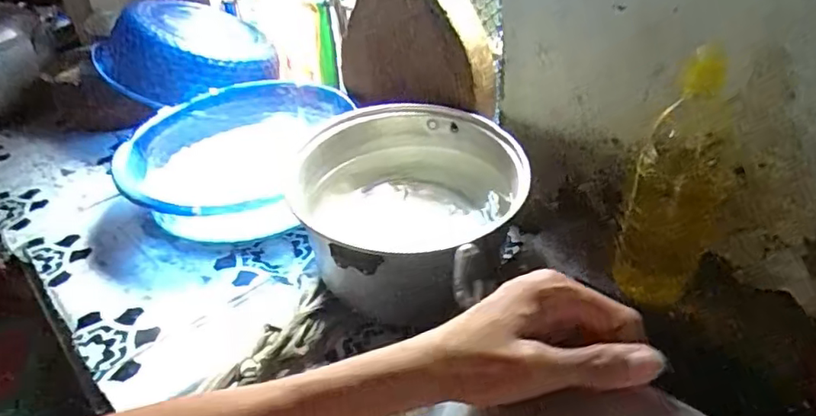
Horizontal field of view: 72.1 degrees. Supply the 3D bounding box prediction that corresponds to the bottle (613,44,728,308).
[{"bbox_3d":[0.262,-0.018,0.550,0.078,0.290,0.077,16,42,26],"label":"bottle"}]

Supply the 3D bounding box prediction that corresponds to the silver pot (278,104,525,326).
[{"bbox_3d":[0.010,-0.011,0.685,0.251,0.127,0.251,-4,37,3],"label":"silver pot"}]

